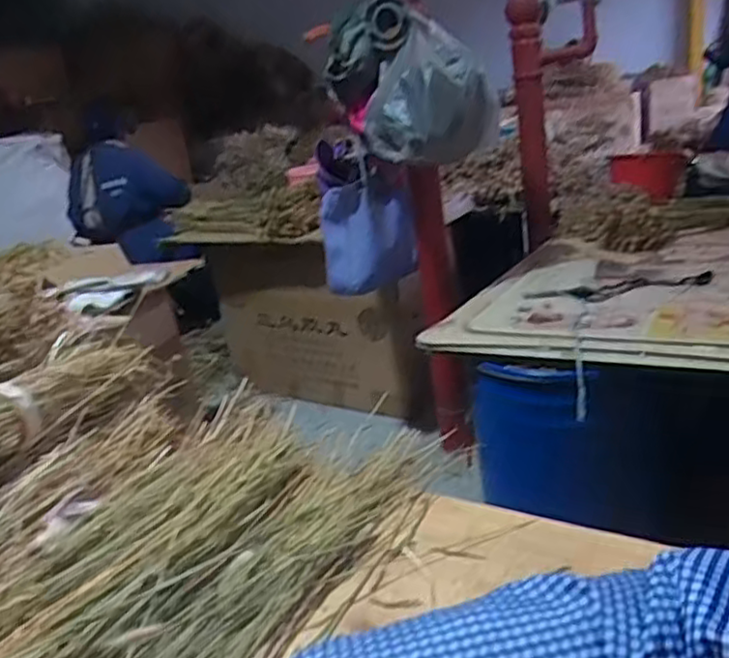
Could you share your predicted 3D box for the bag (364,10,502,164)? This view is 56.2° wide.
[{"bbox_3d":[0.136,-0.485,1.429,0.276,0.253,0.179,-7,20,5],"label":"bag"}]

